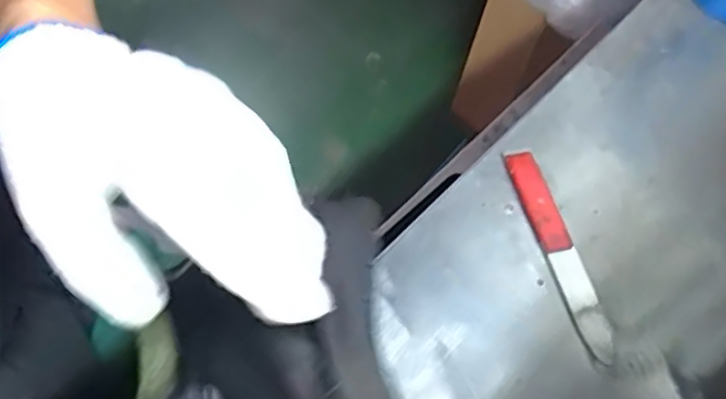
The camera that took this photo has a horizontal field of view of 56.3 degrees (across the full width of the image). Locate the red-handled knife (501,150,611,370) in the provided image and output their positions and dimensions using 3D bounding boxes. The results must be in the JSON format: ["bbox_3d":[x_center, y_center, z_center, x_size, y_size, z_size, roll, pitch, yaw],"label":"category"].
[{"bbox_3d":[0.138,0.034,0.476,0.021,0.008,0.162,-10,58,-11],"label":"red-handled knife"}]

